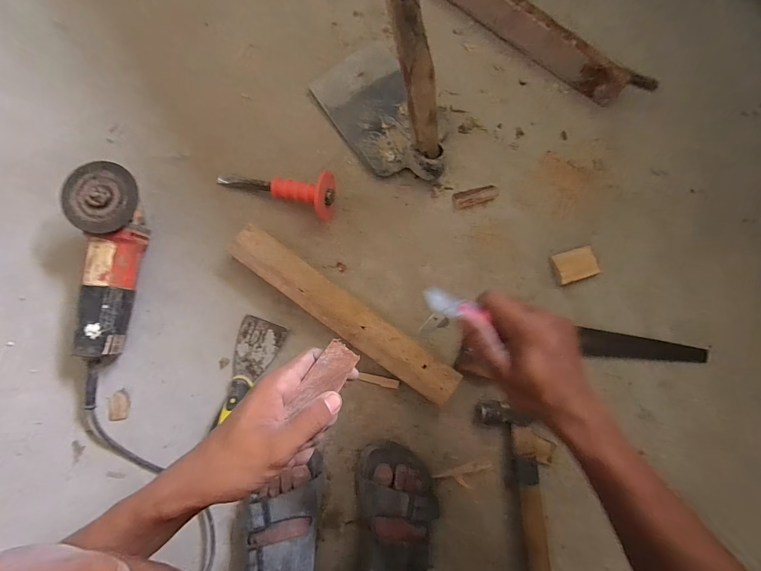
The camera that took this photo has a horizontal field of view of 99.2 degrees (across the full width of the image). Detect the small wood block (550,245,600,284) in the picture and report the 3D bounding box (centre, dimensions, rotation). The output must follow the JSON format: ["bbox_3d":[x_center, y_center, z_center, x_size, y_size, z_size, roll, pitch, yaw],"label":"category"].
[{"bbox_3d":[0.336,-0.035,0.562,0.073,0.020,0.052,-16,85,-6],"label":"small wood block"}]

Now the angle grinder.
[{"bbox_3d":[-0.404,-0.031,0.475,0.092,0.087,0.271,9,83,-4],"label":"angle grinder"}]

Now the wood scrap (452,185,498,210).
[{"bbox_3d":[0.167,-0.157,0.573,0.080,0.016,0.032,-15,85,-6],"label":"wood scrap"}]

